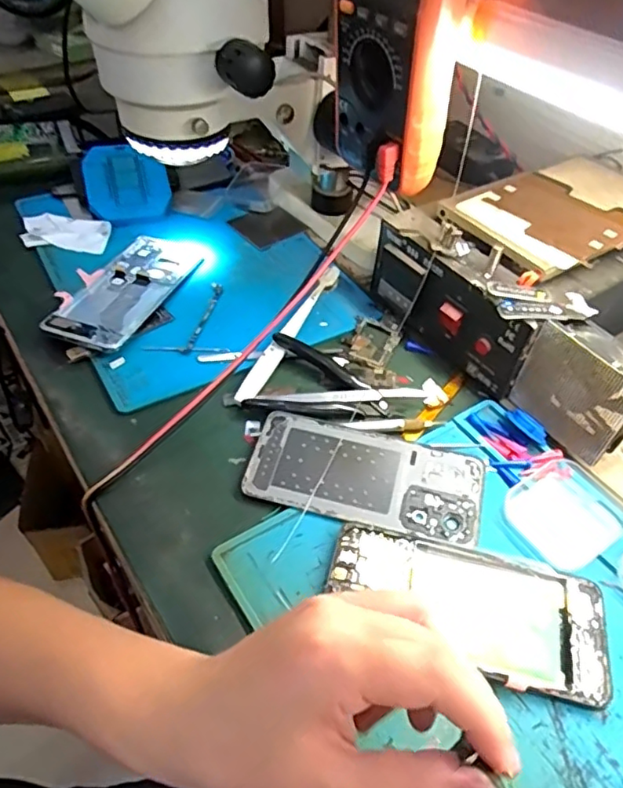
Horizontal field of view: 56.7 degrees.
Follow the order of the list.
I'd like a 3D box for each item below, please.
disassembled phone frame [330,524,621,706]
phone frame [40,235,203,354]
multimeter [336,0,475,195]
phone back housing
[{"bbox_3d":[0.089,0.123,0.336,0.158,0.005,0.074,11,48,8],"label":"disassembled phone frame"},{"bbox_3d":[-0.165,-0.098,0.529,0.072,0.014,0.171,17,49,13],"label":"phone frame"},{"bbox_3d":[0.054,-0.229,0.367,0.047,0.173,0.082,-24,53,-23],"label":"multimeter"},{"bbox_3d":[0.037,0.056,0.399,0.159,0.007,0.072,12,48,8],"label":"phone back housing"}]

